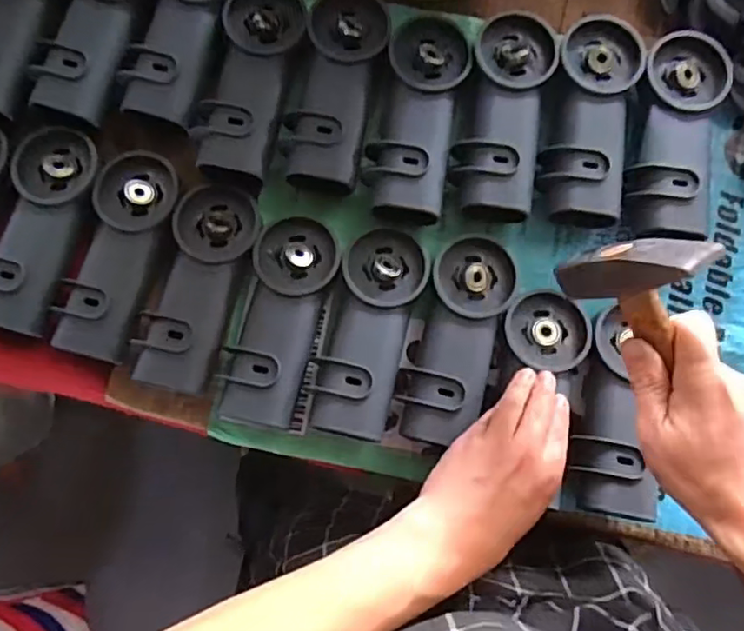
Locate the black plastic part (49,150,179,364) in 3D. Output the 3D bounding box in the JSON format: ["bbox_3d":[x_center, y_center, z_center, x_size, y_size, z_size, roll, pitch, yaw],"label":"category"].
[{"bbox_3d":[-0.200,-0.050,0.464,0.061,0.027,0.160,15,86,1],"label":"black plastic part"}]

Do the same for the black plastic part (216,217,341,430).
[{"bbox_3d":[-0.071,0.004,0.457,0.061,0.035,0.160,15,86,1],"label":"black plastic part"}]

